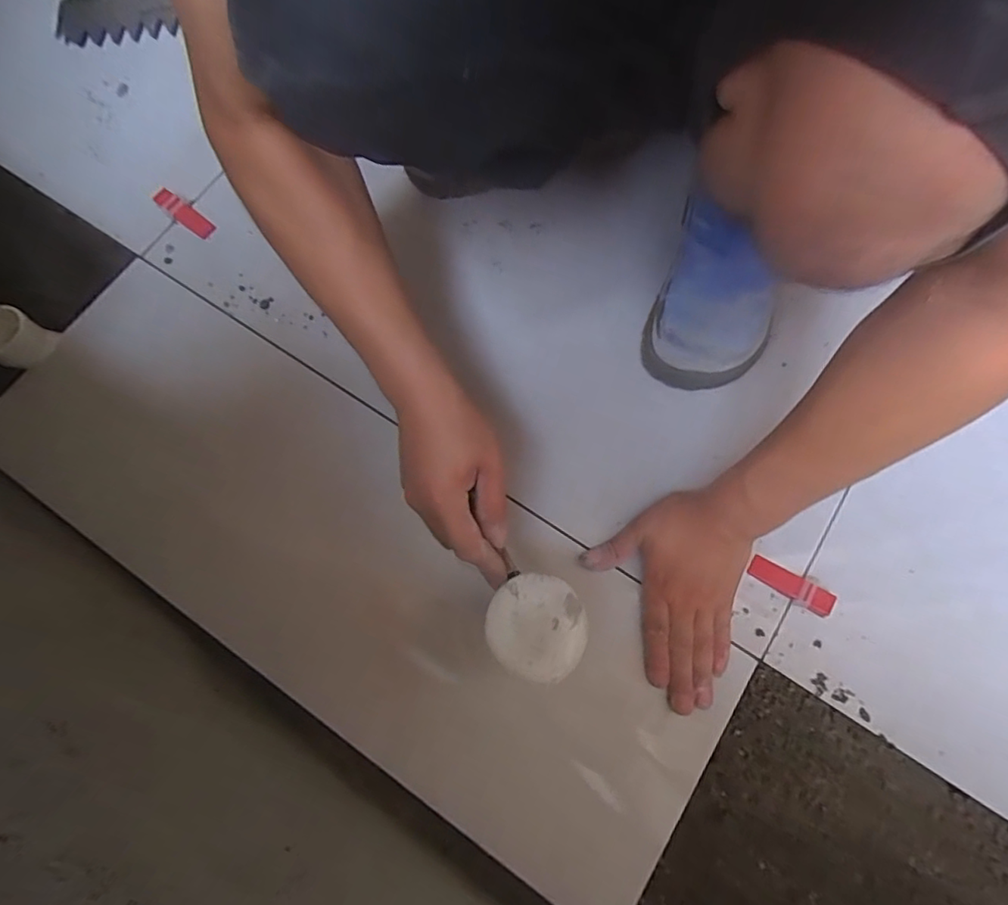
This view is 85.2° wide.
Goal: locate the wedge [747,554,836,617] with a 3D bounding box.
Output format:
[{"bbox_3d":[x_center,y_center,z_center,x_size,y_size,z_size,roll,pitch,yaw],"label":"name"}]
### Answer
[{"bbox_3d":[0.257,0.119,0.490,0.071,0.012,0.021,32,77,9],"label":"wedge"}]

